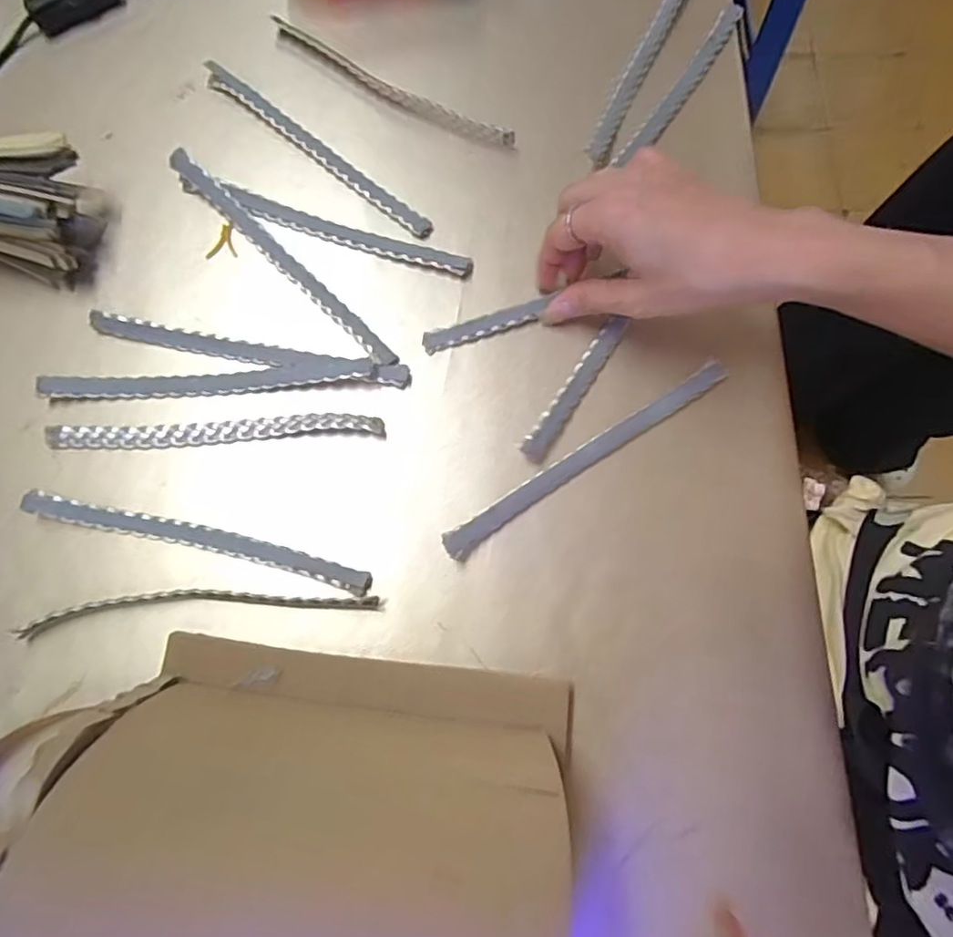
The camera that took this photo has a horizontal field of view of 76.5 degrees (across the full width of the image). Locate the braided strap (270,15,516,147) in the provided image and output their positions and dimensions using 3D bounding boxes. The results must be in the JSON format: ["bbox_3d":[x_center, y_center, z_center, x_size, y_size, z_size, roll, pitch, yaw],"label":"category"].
[{"bbox_3d":[-0.058,-0.255,0.401,0.186,0.012,0.016,31,78,7],"label":"braided strap"}]

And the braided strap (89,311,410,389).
[{"bbox_3d":[-0.134,-0.070,0.355,0.189,0.007,0.013,10,76,2],"label":"braided strap"}]

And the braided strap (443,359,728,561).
[{"bbox_3d":[0.063,-0.007,0.341,0.189,0.013,0.013,-33,79,-8],"label":"braided strap"}]

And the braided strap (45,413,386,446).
[{"bbox_3d":[-0.149,-0.023,0.345,0.190,0.008,0.014,-2,76,-1],"label":"braided strap"}]

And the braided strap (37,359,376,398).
[{"bbox_3d":[-0.154,-0.052,0.348,0.187,0.009,0.015,-3,76,-1],"label":"braided strap"}]

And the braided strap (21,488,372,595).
[{"bbox_3d":[-0.150,0.038,0.328,0.188,0.011,0.015,13,76,3],"label":"braided strap"}]

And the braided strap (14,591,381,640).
[{"bbox_3d":[-0.147,0.073,0.320,0.188,0.011,0.017,-5,76,-2],"label":"braided strap"}]

